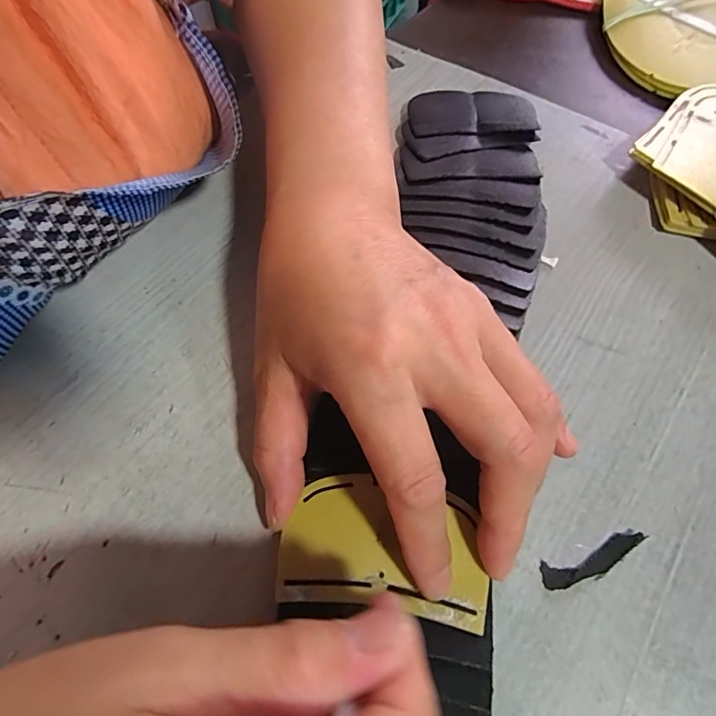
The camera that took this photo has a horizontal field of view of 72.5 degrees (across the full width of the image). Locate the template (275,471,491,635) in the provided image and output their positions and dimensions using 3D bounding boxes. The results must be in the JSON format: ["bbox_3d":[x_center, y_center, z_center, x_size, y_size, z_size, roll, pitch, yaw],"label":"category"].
[{"bbox_3d":[0.009,0.070,0.182,0.075,0.004,0.047,7,66,4],"label":"template"}]

